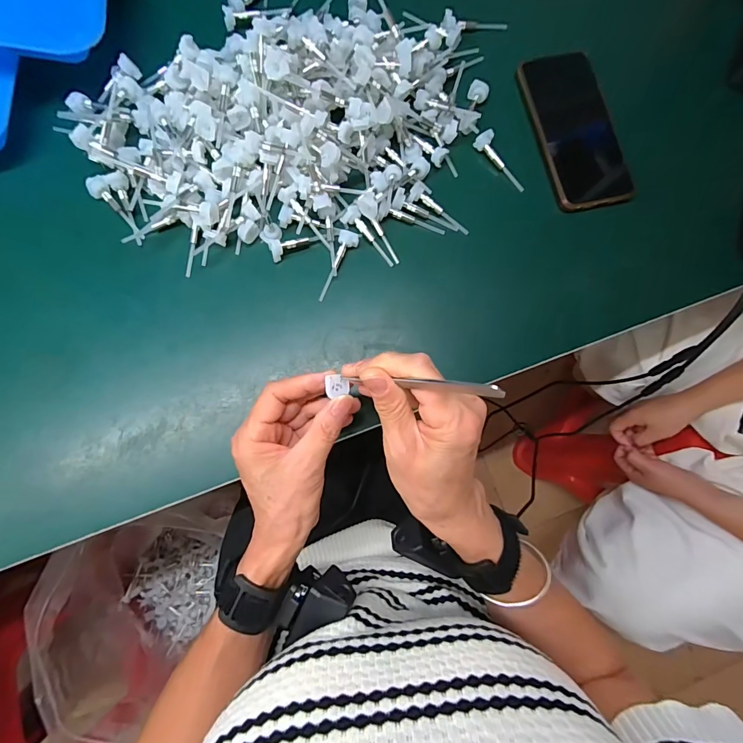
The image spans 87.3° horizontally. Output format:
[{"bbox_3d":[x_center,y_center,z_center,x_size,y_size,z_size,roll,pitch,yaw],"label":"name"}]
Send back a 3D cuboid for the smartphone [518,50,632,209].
[{"bbox_3d":[0.202,-0.238,0.382,0.076,0.012,0.161,-13,82,-4],"label":"smartphone"}]

